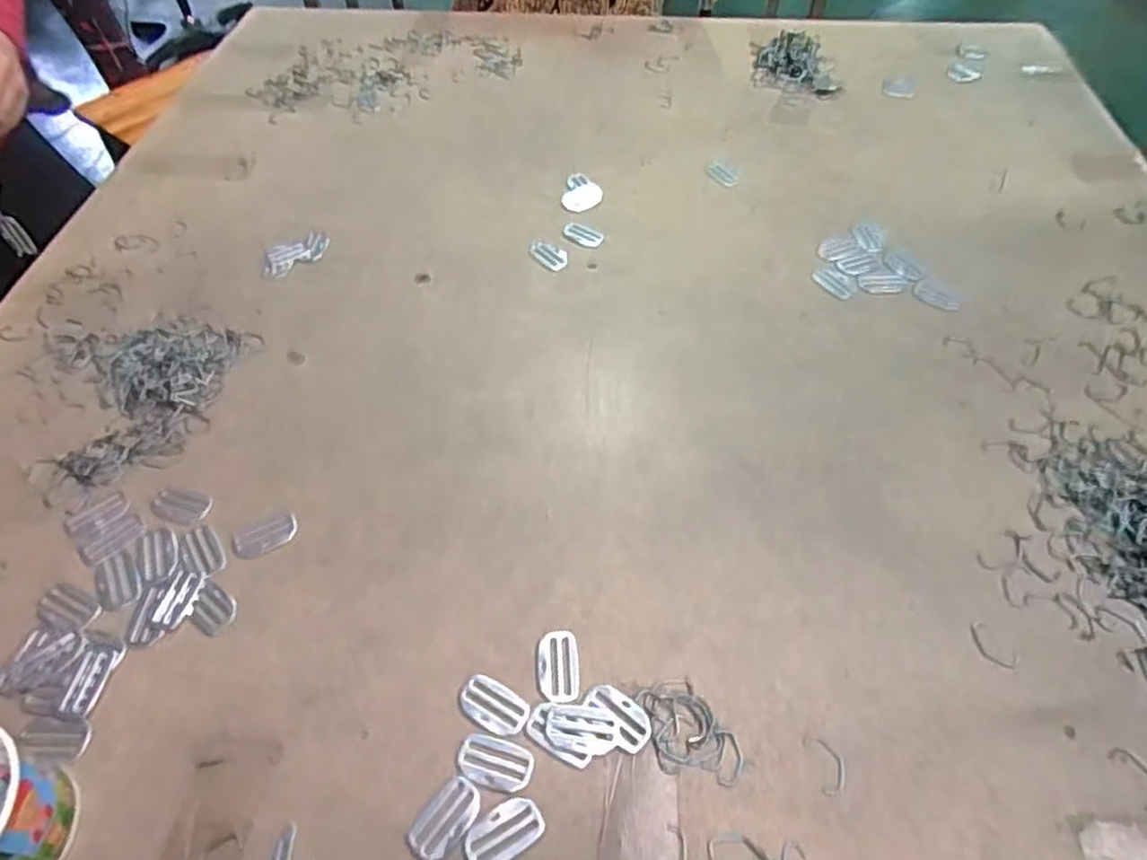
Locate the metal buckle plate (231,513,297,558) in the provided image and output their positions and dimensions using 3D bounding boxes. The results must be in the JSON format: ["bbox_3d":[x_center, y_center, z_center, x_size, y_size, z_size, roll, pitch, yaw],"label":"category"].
[{"bbox_3d":[-0.231,0.079,0.524,0.046,0.004,0.026,-26,64,-15],"label":"metal buckle plate"}]

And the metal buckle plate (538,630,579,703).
[{"bbox_3d":[-0.010,0.153,0.457,0.026,0.004,0.046,-2,60,-2],"label":"metal buckle plate"}]

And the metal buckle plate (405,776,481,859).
[{"bbox_3d":[-0.074,0.225,0.404,0.026,0.004,0.046,34,65,17],"label":"metal buckle plate"}]

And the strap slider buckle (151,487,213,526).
[{"bbox_3d":[-0.303,0.058,0.540,0.048,0.007,0.028,17,61,8],"label":"strap slider buckle"}]

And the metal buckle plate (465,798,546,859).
[{"bbox_3d":[-0.040,0.229,0.399,0.045,0.004,0.027,-29,65,-17],"label":"metal buckle plate"}]

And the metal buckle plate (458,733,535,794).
[{"bbox_3d":[-0.047,0.201,0.422,0.045,0.004,0.026,15,61,7],"label":"metal buckle plate"}]

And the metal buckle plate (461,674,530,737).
[{"bbox_3d":[-0.050,0.174,0.442,0.045,0.004,0.026,27,63,13],"label":"metal buckle plate"}]

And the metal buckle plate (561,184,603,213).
[{"bbox_3d":[0.011,-0.255,0.772,0.050,0.004,0.032,-32,66,-18],"label":"metal buckle plate"}]

